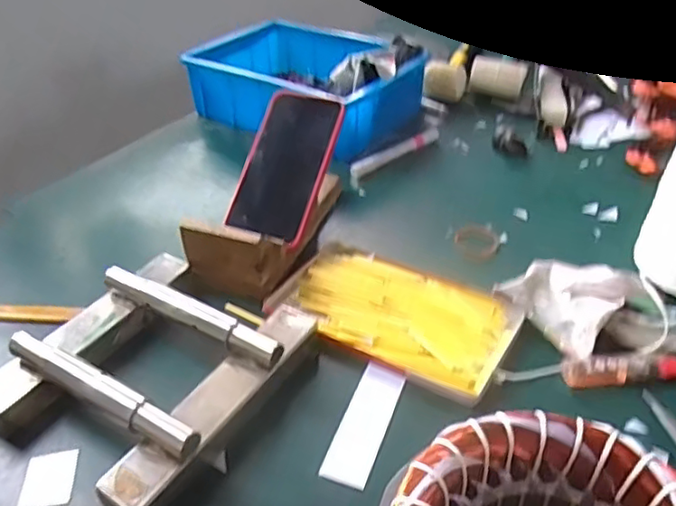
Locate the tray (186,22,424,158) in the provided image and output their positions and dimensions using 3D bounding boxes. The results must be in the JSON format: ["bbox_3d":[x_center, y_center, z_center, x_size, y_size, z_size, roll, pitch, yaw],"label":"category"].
[{"bbox_3d":[-0.049,-0.236,0.864,0.296,0.091,0.218,30,47,35],"label":"tray"}]

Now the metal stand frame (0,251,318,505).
[{"bbox_3d":[-0.142,0.080,0.473,0.178,0.050,0.201,20,42,27],"label":"metal stand frame"}]

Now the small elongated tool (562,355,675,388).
[{"bbox_3d":[0.219,0.089,0.472,0.088,0.014,0.021,-2,37,0],"label":"small elongated tool"}]

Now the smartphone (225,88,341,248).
[{"bbox_3d":[-0.053,-0.089,0.619,0.083,0.013,0.155,15,77,23],"label":"smartphone"}]

